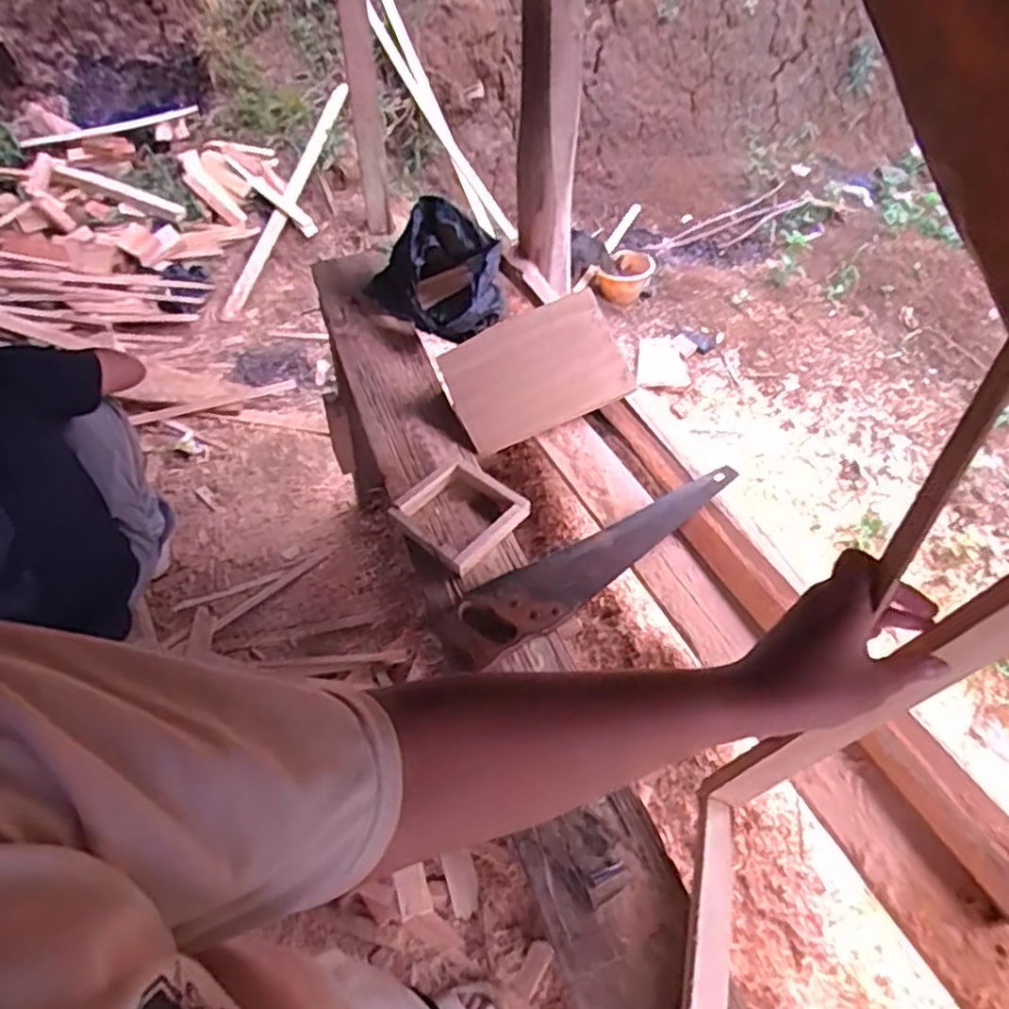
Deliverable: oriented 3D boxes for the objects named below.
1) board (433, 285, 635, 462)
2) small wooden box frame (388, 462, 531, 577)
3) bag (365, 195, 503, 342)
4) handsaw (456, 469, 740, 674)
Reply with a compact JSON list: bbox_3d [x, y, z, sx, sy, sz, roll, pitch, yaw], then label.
[{"bbox_3d":[0.051,-0.224,1.226,0.288,0.021,0.198,-23,87,-4],"label":"board"},{"bbox_3d":[-0.067,0.009,1.079,0.163,0.031,0.152,32,58,27],"label":"small wooden box frame"},{"bbox_3d":[-0.123,-0.431,1.354,0.231,0.183,0.170,34,58,28],"label":"bag"},{"bbox_3d":[0.150,0.074,1.042,0.477,0.037,0.096,-25,52,-18],"label":"handsaw"}]

